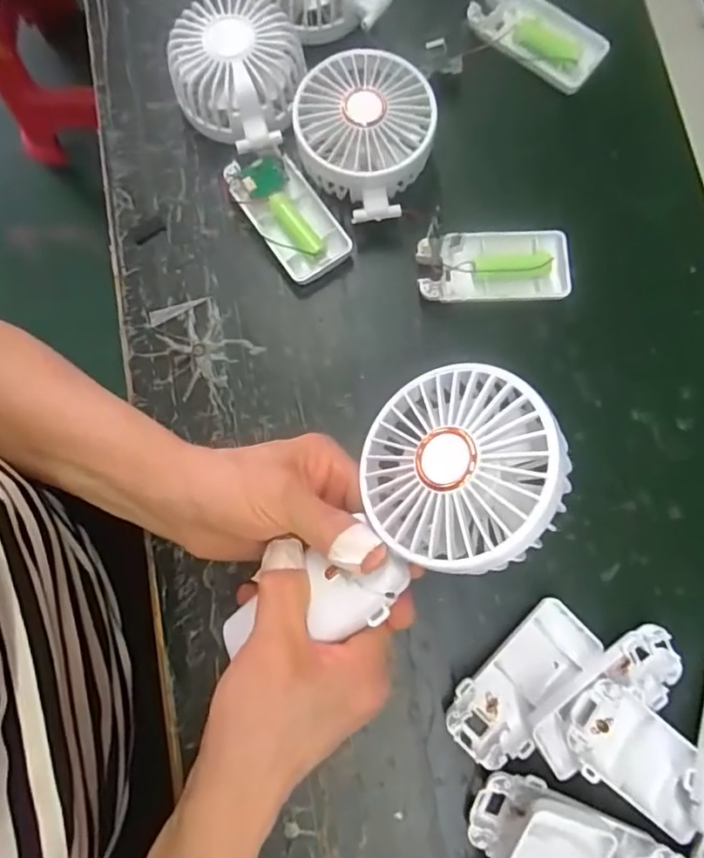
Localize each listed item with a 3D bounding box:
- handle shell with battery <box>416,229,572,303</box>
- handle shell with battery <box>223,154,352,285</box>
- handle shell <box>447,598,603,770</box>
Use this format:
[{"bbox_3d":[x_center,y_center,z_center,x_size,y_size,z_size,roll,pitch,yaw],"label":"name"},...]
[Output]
[{"bbox_3d":[0.090,-0.102,0.368,0.094,0.020,0.047,-1,80,0],"label":"handle shell with battery"},{"bbox_3d":[-0.041,-0.137,0.370,0.044,0.024,0.087,-35,81,-6],"label":"handle shell with battery"},{"bbox_3d":[0.095,0.141,0.320,0.047,0.016,0.092,43,83,7],"label":"handle shell"}]

